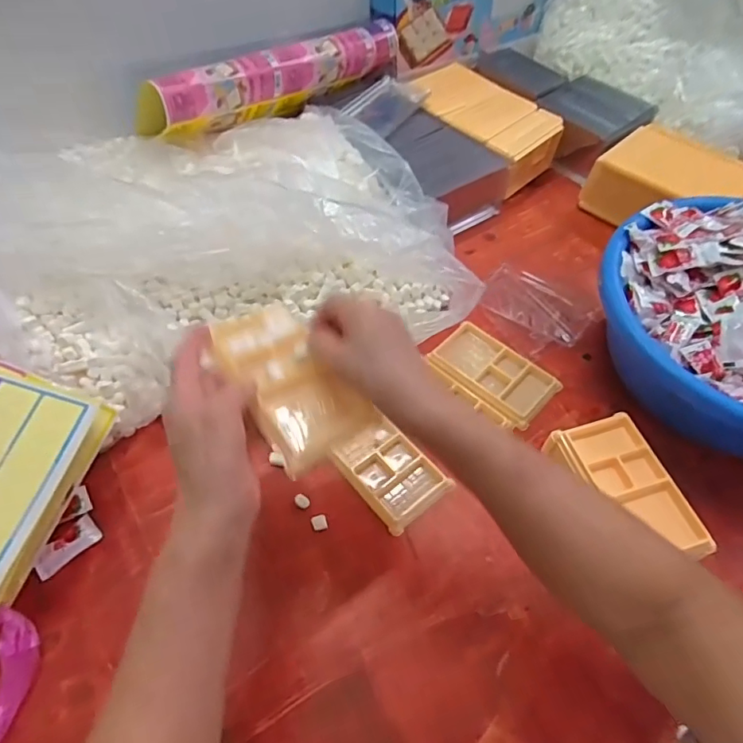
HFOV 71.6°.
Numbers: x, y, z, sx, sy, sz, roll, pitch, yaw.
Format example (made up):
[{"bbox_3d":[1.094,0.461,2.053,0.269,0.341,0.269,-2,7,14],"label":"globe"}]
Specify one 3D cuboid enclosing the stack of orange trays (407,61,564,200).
[{"bbox_3d":[0.179,-0.384,0.816,0.149,0.086,0.222,-34,62,-22],"label":"stack of orange trays"}]

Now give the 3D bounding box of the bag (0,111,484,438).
[{"bbox_3d":[-0.175,-0.189,0.609,0.501,0.156,0.409,-12,56,-9],"label":"bag"}]

